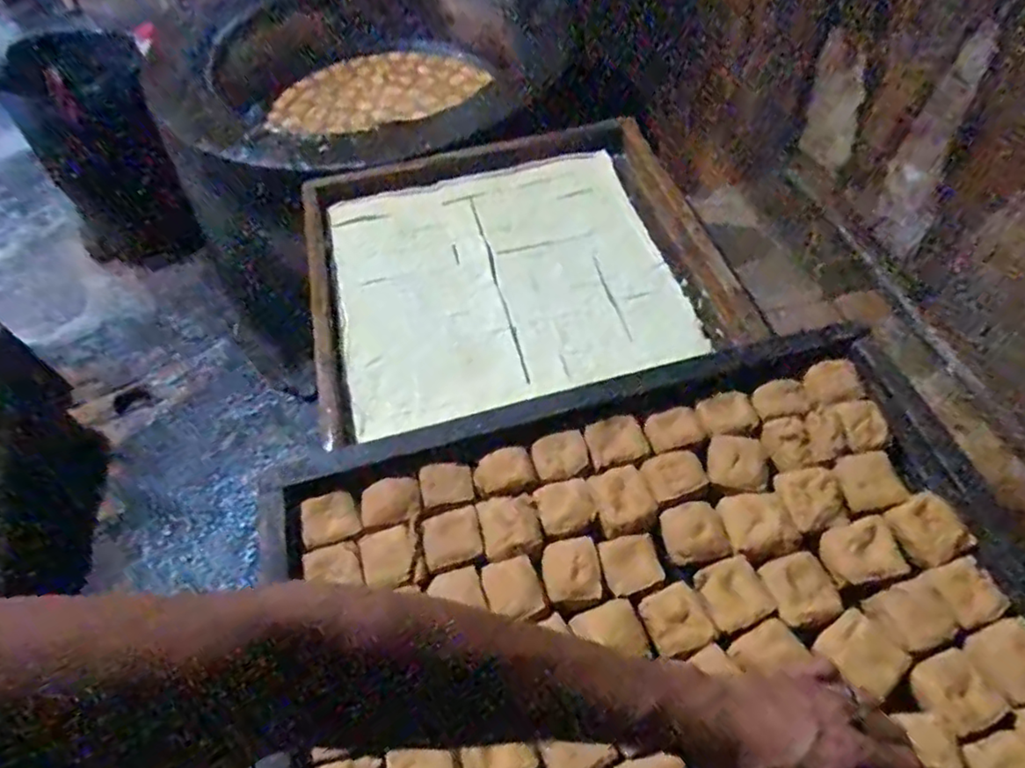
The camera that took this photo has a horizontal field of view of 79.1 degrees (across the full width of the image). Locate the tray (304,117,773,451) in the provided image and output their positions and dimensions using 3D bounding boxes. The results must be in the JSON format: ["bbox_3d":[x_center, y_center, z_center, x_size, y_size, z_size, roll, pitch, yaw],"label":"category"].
[{"bbox_3d":[0.004,-0.187,0.942,0.596,0.093,0.455,-15,57,-6],"label":"tray"}]

